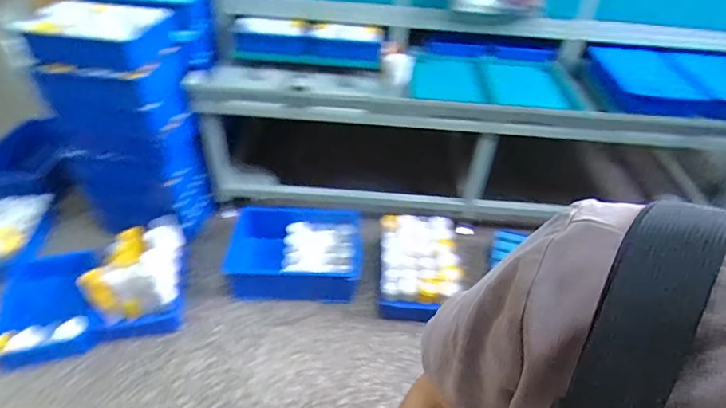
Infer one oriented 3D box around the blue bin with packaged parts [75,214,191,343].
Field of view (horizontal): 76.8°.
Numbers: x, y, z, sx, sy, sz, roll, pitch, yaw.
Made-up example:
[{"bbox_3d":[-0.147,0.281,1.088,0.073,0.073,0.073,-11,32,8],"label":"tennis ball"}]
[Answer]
[{"bbox_3d":[-0.781,0.225,1.592,0.283,0.185,0.407,-5,41,-11],"label":"blue bin with packaged parts"}]

